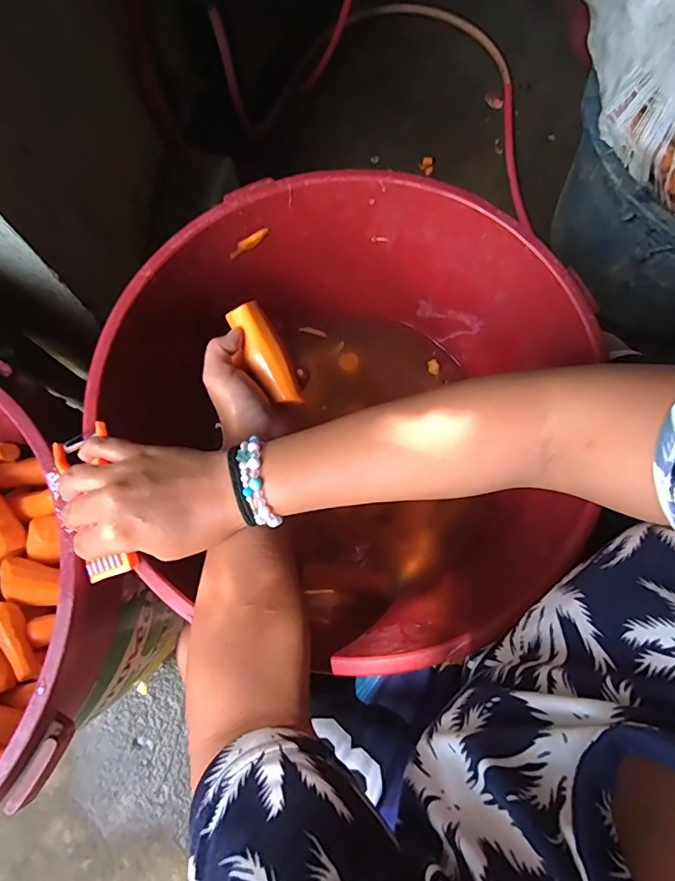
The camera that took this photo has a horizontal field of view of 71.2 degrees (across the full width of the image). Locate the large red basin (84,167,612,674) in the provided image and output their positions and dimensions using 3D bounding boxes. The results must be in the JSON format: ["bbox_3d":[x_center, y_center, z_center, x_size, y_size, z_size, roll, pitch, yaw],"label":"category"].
[{"bbox_3d":[0.018,-0.015,0.520,0.414,0.282,0.421,0,76,-2],"label":"large red basin"}]

